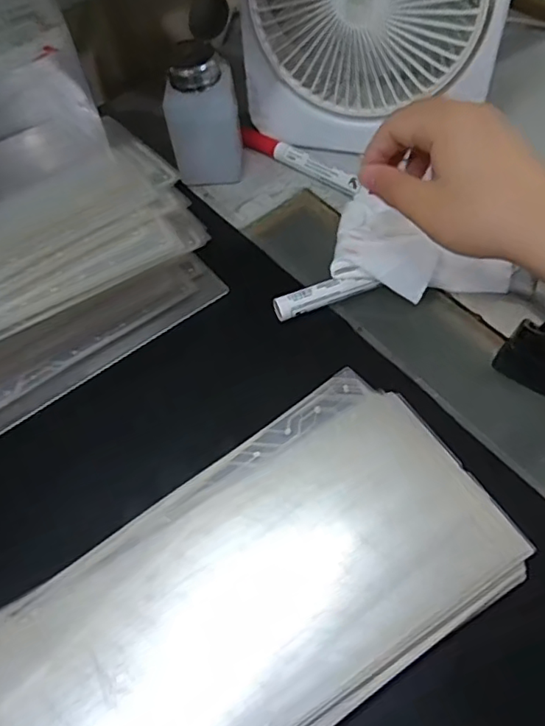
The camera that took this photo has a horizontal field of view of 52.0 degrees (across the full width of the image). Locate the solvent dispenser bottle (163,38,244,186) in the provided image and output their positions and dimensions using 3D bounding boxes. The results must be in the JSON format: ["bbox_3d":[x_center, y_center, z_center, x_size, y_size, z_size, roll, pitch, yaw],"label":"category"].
[{"bbox_3d":[-0.056,-0.194,0.443,0.054,0.094,0.045,-8,56,-1],"label":"solvent dispenser bottle"}]

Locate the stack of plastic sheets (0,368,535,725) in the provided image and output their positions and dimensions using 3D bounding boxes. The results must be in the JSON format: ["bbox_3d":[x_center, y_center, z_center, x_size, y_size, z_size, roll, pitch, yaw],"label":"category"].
[{"bbox_3d":[-0.074,0.155,0.265,0.405,0.020,0.139,-32,59,-14],"label":"stack of plastic sheets"}]

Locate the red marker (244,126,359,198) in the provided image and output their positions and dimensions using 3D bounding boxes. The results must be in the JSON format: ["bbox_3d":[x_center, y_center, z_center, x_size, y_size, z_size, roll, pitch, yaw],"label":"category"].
[{"bbox_3d":[0.022,-0.172,0.469,0.115,0.011,0.020,36,65,25],"label":"red marker"}]

